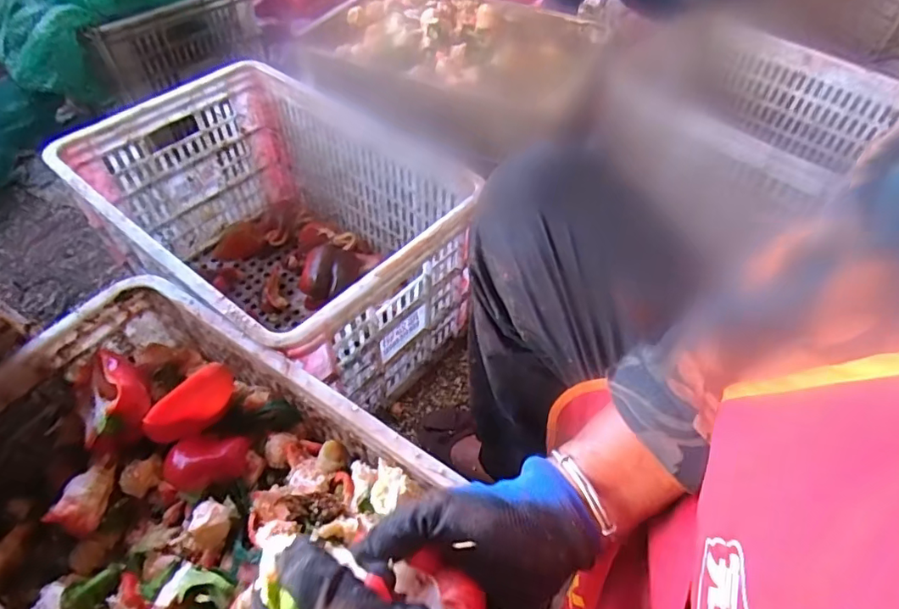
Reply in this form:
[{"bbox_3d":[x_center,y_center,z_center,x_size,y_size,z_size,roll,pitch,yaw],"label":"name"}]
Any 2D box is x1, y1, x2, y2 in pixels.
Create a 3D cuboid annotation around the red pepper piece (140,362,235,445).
[{"bbox_3d":[-0.256,0.100,0.533,0.090,0.051,0.026,-36,61,-27],"label":"red pepper piece"}]

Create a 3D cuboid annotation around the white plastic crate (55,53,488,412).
[{"bbox_3d":[-0.256,-0.102,0.821,0.532,0.279,0.383,34,58,23],"label":"white plastic crate"}]

